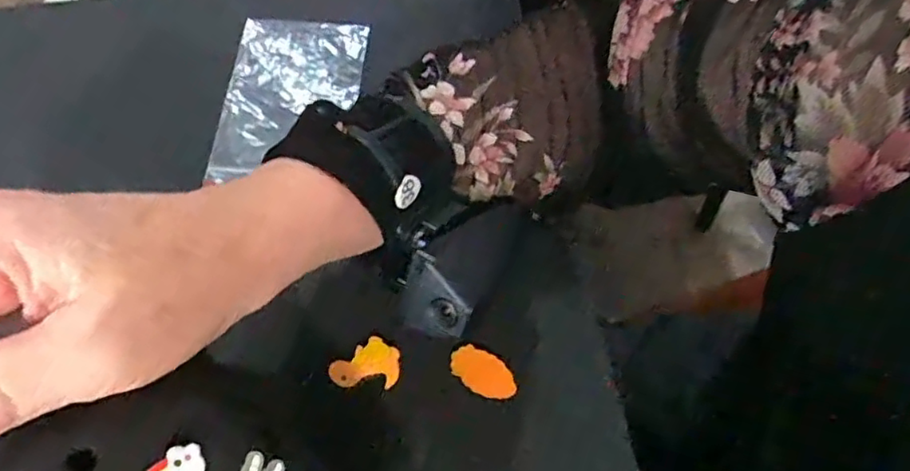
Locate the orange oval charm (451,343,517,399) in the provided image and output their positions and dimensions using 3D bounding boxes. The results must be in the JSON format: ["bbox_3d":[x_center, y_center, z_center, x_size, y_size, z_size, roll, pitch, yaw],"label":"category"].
[{"bbox_3d":[0.013,0.064,0.287,0.031,0.011,0.017,33,69,11],"label":"orange oval charm"}]

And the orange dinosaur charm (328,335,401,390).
[{"bbox_3d":[-0.041,0.057,0.286,0.031,0.004,0.022,2,66,-2],"label":"orange dinosaur charm"}]

